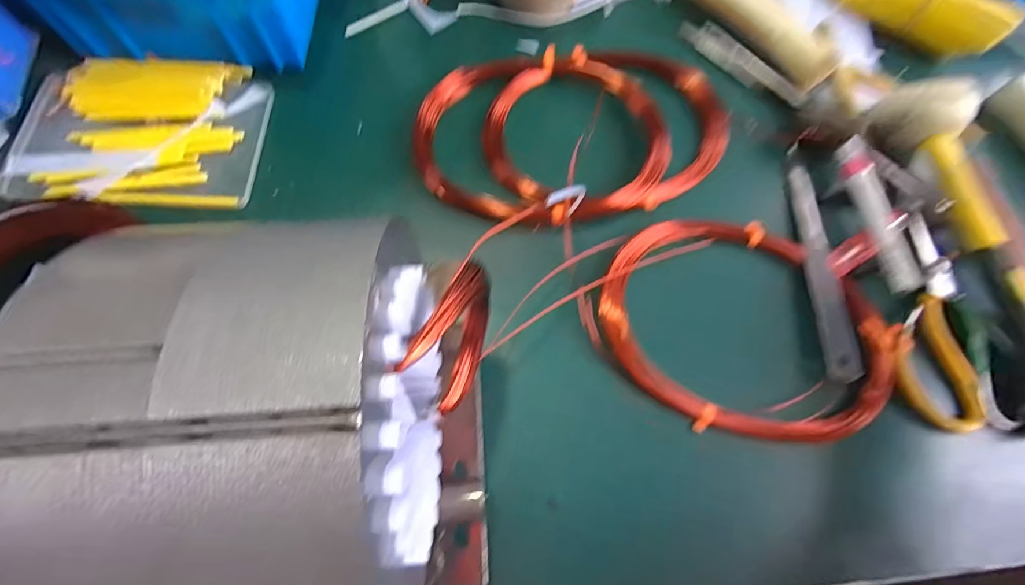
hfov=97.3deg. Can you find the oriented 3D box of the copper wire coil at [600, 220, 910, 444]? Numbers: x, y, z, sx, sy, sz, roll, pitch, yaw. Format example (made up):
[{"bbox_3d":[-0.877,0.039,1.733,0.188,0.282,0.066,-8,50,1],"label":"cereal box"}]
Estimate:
[{"bbox_3d":[0.176,0.023,0.329,0.218,0.021,0.159,1,70,-3],"label":"copper wire coil"}]

